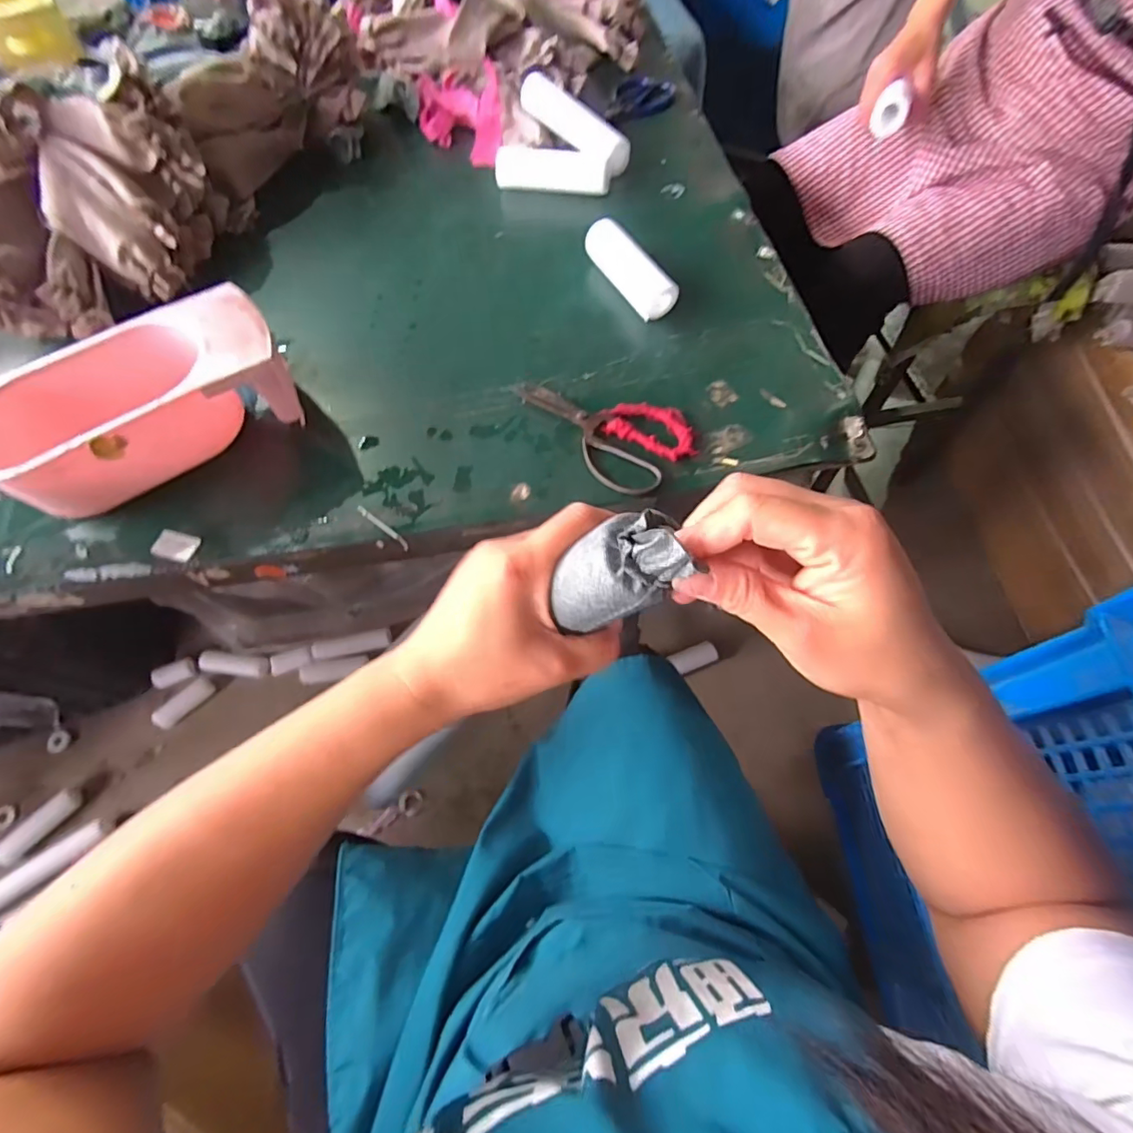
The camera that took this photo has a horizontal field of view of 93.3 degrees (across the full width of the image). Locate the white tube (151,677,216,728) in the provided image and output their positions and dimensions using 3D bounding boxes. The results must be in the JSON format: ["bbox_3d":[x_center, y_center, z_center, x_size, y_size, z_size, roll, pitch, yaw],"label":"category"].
[{"bbox_3d":[-0.870,0.307,1.214,0.133,0.034,0.050,-40,68,-15],"label":"white tube"}]

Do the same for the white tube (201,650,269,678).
[{"bbox_3d":[-0.746,0.219,1.198,0.152,0.040,0.051,11,63,-13],"label":"white tube"}]

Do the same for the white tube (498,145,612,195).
[{"bbox_3d":[-0.019,-0.560,0.762,0.164,0.040,0.049,10,65,8],"label":"white tube"}]

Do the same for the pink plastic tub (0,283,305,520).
[{"bbox_3d":[-0.429,-0.157,0.552,0.291,0.100,0.148,-34,66,-13],"label":"pink plastic tub"}]

